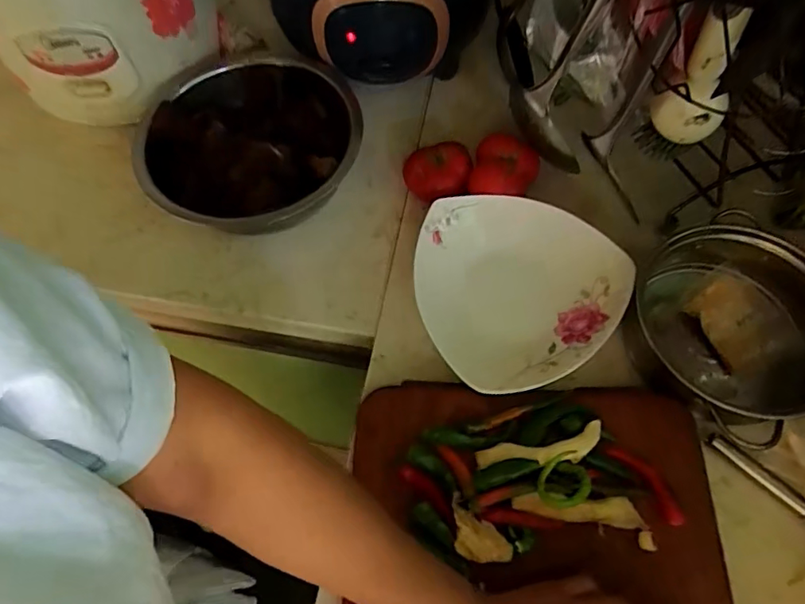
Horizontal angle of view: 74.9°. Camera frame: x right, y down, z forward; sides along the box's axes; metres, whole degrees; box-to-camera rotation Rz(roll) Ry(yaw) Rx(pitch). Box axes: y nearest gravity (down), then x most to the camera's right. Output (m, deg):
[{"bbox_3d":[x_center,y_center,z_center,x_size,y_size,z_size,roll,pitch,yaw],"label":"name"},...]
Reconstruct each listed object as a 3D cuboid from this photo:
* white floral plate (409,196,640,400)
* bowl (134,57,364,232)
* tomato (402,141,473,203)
[{"bbox_3d":[0.108,-0.020,0.502,0.187,0.045,0.191,0,64,1],"label":"white floral plate"},{"bbox_3d":[-0.164,-0.156,0.559,0.213,0.083,0.209,0,64,1],"label":"bowl"},{"bbox_3d":[0.036,-0.129,0.555,0.068,0.051,0.063,0,64,1],"label":"tomato"}]

